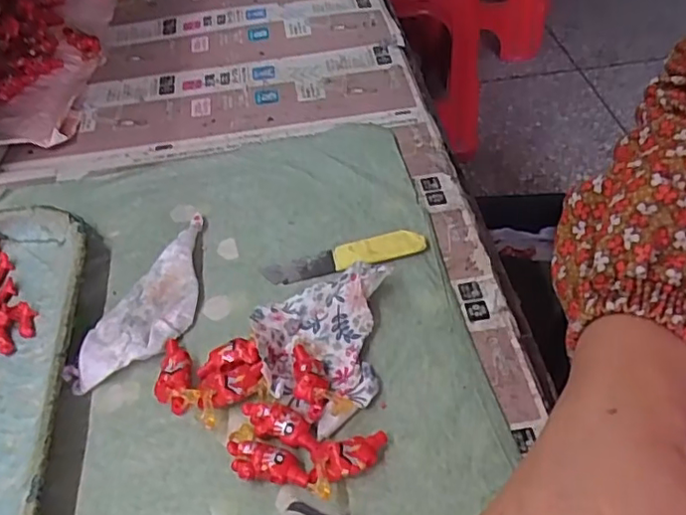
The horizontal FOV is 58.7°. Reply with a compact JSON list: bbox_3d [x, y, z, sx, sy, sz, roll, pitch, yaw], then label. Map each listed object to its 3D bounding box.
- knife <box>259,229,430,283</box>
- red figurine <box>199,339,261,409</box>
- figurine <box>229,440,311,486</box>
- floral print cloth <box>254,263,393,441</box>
[{"bbox_3d":[0.001,-0.002,0.389,0.104,0.005,0.021,-12,51,-8],"label":"knife"},{"bbox_3d":[-0.062,0.063,0.335,0.034,0.014,0.033,-1,50,1],"label":"red figurine"},{"bbox_3d":[-0.037,0.103,0.303,0.040,0.014,0.018,6,50,6],"label":"figurine"},{"bbox_3d":[-0.002,0.046,0.343,0.089,0.018,0.085,-21,53,-16],"label":"floral print cloth"}]

